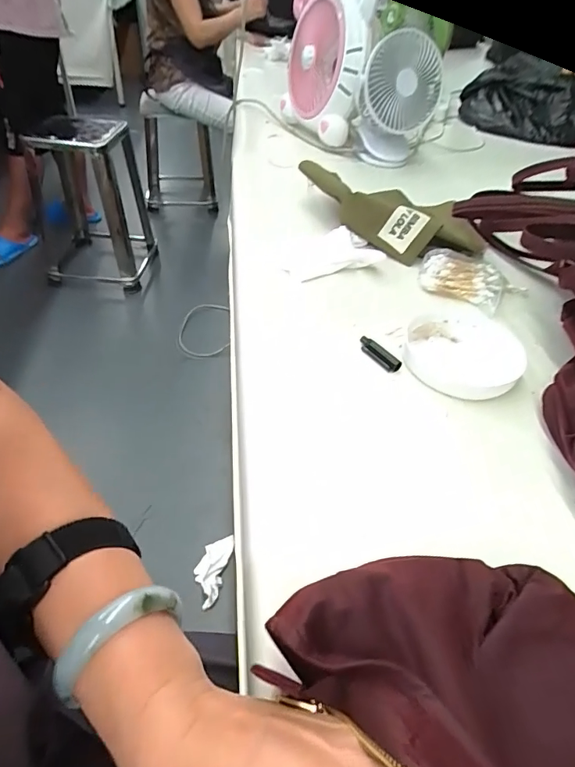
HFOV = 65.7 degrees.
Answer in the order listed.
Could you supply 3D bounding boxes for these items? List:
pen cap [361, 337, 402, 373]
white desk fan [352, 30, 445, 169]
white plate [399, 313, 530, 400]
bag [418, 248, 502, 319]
[{"bbox_3d":[0.090,-0.031,0.435,0.011,0.014,0.050,-26,52,-29],"label":"pen cap"},{"bbox_3d":[0.200,-0.510,0.805,0.143,0.192,0.141,11,44,5],"label":"white desk fan"},{"bbox_3d":[0.175,-0.035,0.446,0.107,0.022,0.123,15,45,9],"label":"white plate"},{"bbox_3d":[0.206,-0.128,0.528,0.093,0.024,0.088,18,45,12],"label":"bag"}]

